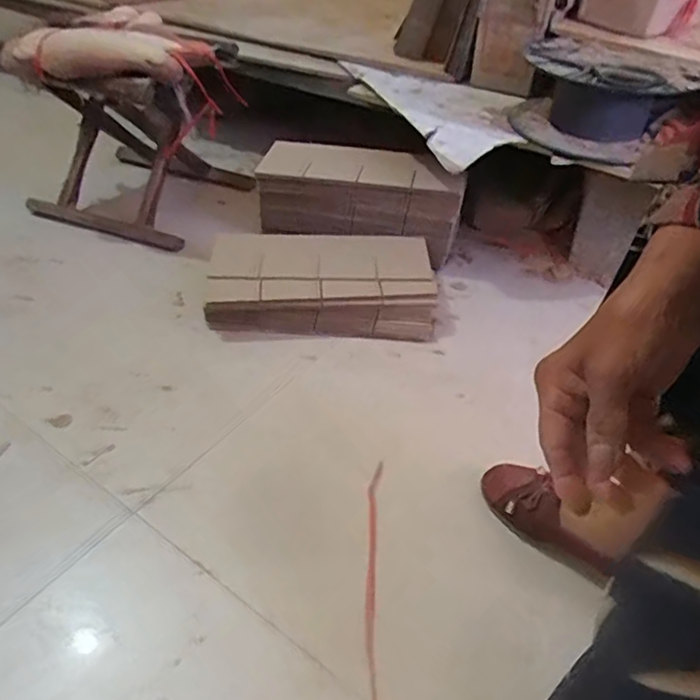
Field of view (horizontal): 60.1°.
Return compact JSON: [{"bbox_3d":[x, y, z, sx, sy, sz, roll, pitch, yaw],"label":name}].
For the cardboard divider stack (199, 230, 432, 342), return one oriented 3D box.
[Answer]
[{"bbox_3d":[-0.046,-0.110,0.968,0.355,0.082,0.210,-3,41,-6],"label":"cardboard divider stack"}]

